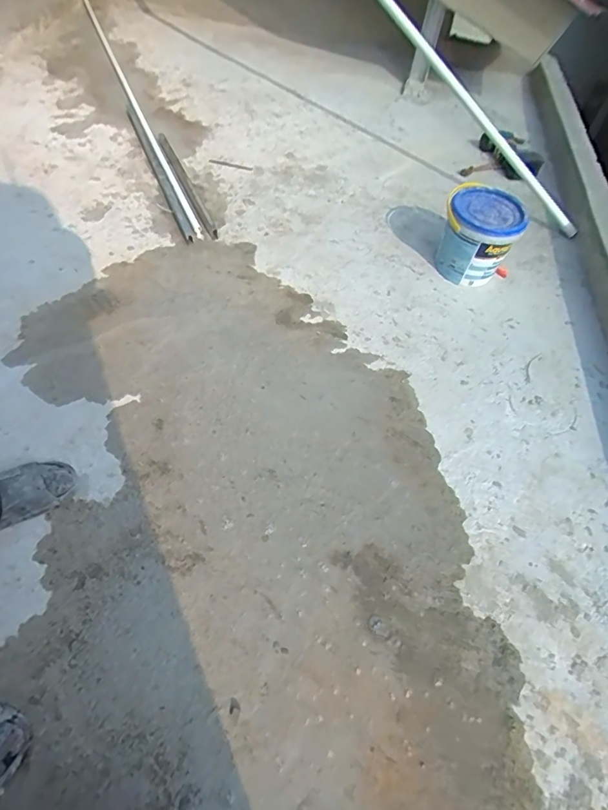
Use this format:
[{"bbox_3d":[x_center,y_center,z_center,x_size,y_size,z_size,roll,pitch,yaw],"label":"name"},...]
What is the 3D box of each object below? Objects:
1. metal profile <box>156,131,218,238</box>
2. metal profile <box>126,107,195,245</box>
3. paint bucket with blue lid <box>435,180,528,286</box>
[{"bbox_3d":[-0.376,-0.708,1.432,0.041,0.026,0.546,-20,60,-17],"label":"metal profile"},{"bbox_3d":[-0.500,-0.795,1.504,0.042,0.021,0.832,-19,60,-16],"label":"metal profile"},{"bbox_3d":[0.477,-0.464,1.261,0.204,0.204,0.208,24,58,12],"label":"paint bucket with blue lid"}]

